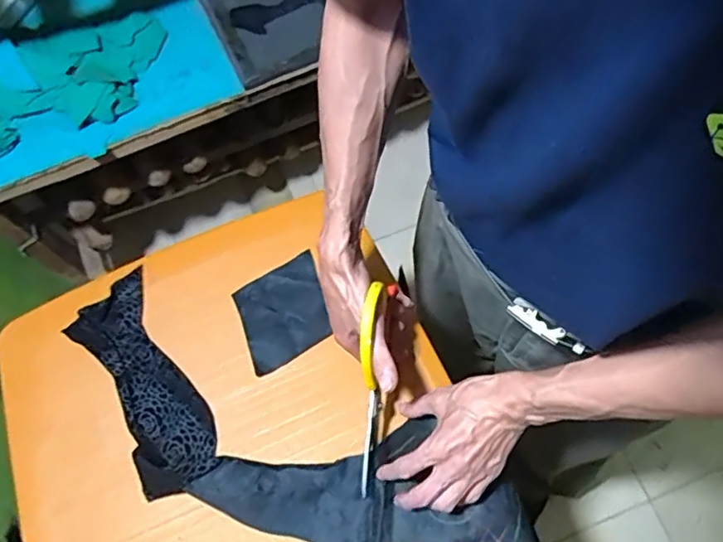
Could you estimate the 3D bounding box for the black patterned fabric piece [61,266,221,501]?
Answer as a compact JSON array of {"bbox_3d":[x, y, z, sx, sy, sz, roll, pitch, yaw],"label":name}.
[{"bbox_3d":[-0.251,0.124,0.658,0.093,0.032,0.262,-31,69,-9],"label":"black patterned fabric piece"}]

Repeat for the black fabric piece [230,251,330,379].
[{"bbox_3d":[-0.094,0.048,0.692,0.099,0.004,0.122,-22,64,0],"label":"black fabric piece"}]

